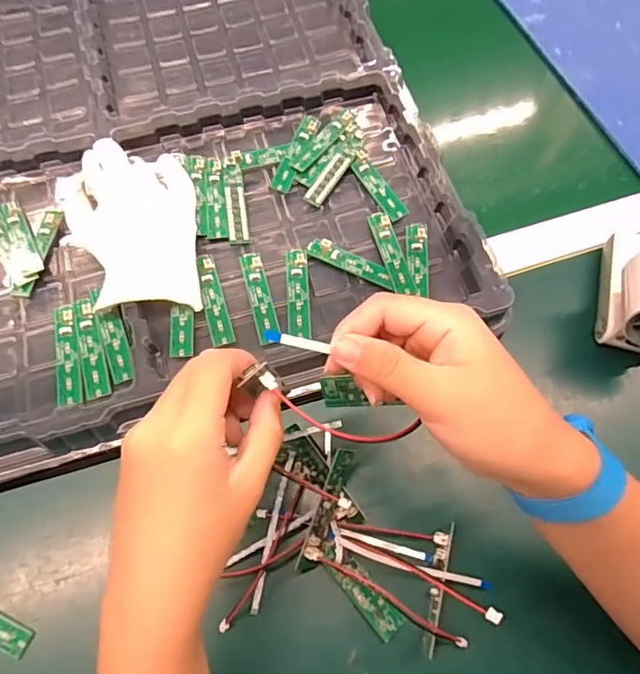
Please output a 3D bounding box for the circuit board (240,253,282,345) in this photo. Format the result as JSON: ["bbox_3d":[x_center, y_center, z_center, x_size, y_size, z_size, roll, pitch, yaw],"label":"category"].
[{"bbox_3d":[-0.048,-0.032,0.403,0.018,0.005,0.081,-13,68,-9],"label":"circuit board"}]

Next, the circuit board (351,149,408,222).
[{"bbox_3d":[0.052,-0.135,0.446,0.018,0.004,0.076,-30,72,0],"label":"circuit board"}]

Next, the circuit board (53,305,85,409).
[{"bbox_3d":[-0.193,0.013,0.380,0.018,0.004,0.082,-15,69,-7],"label":"circuit board"}]

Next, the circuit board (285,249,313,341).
[{"bbox_3d":[-0.018,-0.036,0.405,0.018,0.004,0.079,-4,67,-1],"label":"circuit board"}]

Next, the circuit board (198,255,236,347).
[{"bbox_3d":[-0.085,-0.031,0.403,0.018,0.005,0.081,-11,69,-15],"label":"circuit board"}]

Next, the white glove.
[{"bbox_3d":[-0.158,-0.091,0.409,0.109,0.032,0.150,-8,66,-3],"label":"white glove"}]

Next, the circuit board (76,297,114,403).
[{"bbox_3d":[-0.175,0.008,0.382,0.018,0.004,0.082,-17,70,-7],"label":"circuit board"}]

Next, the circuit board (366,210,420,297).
[{"bbox_3d":[0.060,-0.072,0.418,0.018,0.005,0.078,-16,68,-1],"label":"circuit board"}]

